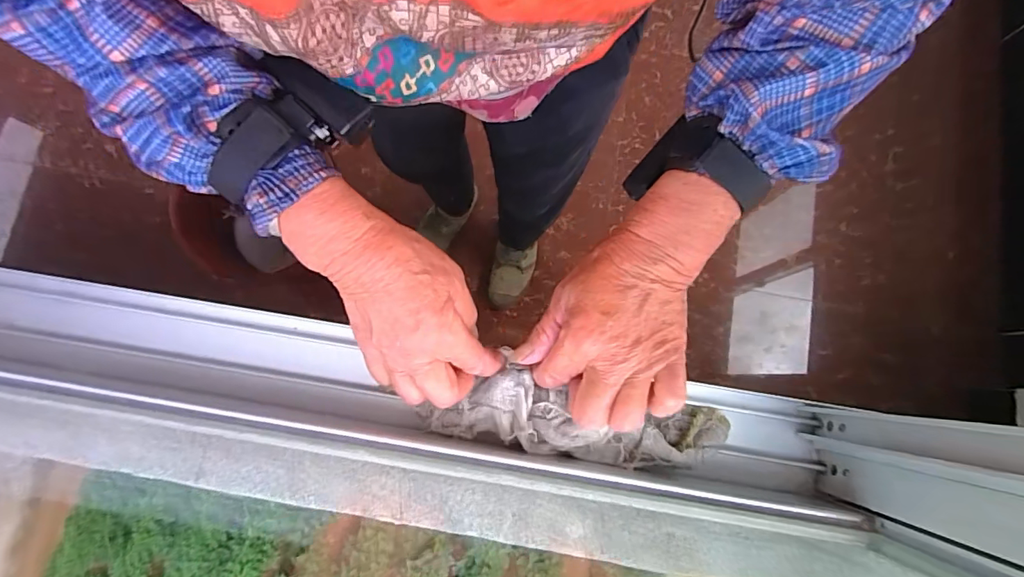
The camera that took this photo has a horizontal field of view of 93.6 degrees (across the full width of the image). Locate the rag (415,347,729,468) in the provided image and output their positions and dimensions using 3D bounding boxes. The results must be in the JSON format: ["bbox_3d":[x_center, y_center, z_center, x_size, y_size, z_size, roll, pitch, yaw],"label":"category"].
[{"bbox_3d":[0.046,0.095,0.360,0.225,0.034,0.062,8,79,-3],"label":"rag"}]

